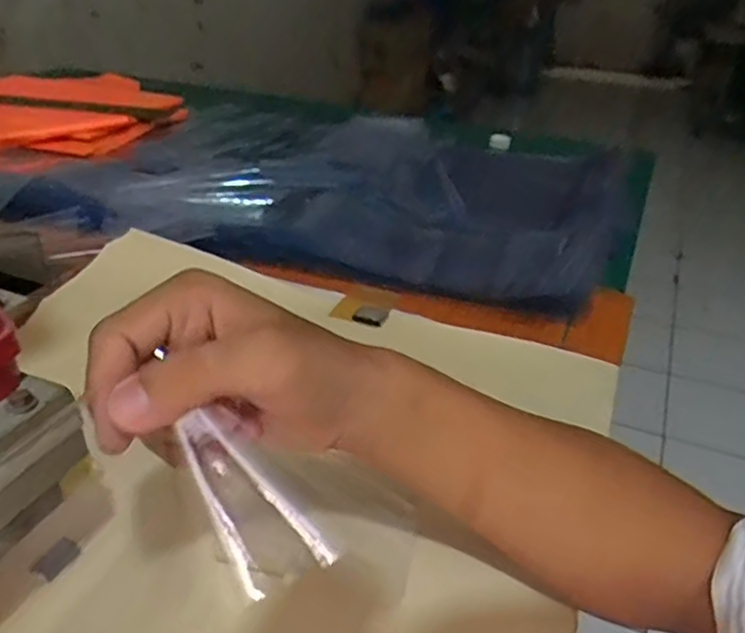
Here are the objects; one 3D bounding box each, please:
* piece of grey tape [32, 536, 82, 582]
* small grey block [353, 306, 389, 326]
[{"bbox_3d":[-0.167,0.128,0.349,0.013,0.006,0.023,17,34,20],"label":"piece of grey tape"},{"bbox_3d":[-0.001,-0.001,0.559,0.027,0.009,0.020,18,34,21],"label":"small grey block"}]

